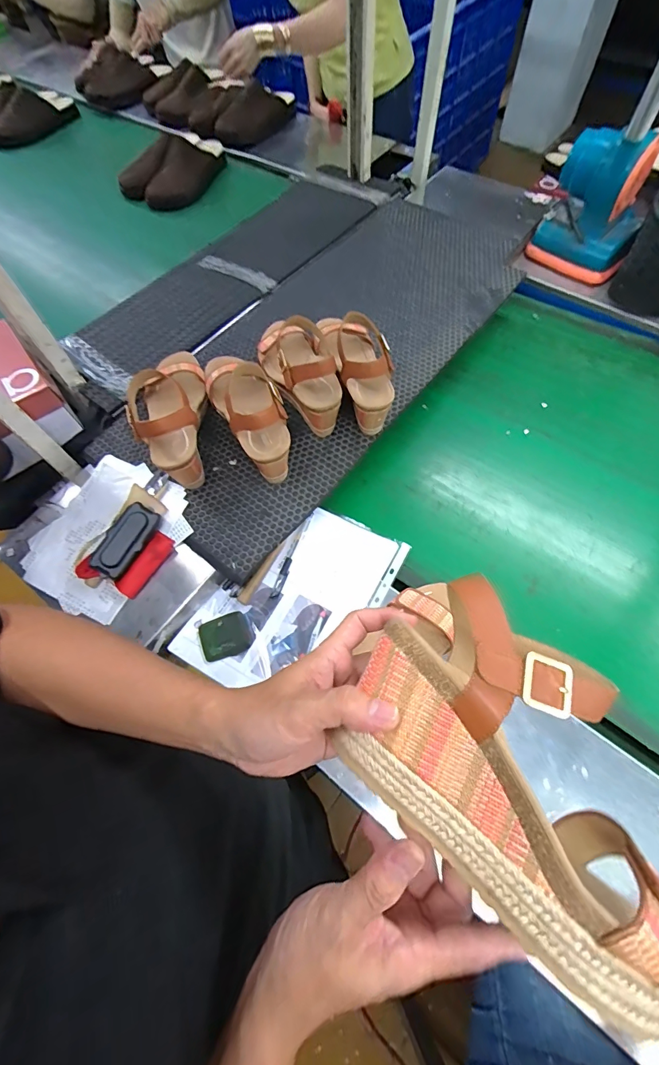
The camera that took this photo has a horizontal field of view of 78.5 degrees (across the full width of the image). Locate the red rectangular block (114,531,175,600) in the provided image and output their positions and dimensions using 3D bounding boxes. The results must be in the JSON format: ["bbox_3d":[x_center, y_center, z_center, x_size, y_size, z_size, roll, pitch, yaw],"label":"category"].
[{"bbox_3d":[-0.259,0.045,0.569,0.031,0.028,0.095,33,71,17],"label":"red rectangular block"}]

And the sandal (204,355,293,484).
[{"bbox_3d":[-0.125,-0.192,0.595,0.087,0.142,0.247,-24,66,-8],"label":"sandal"}]

